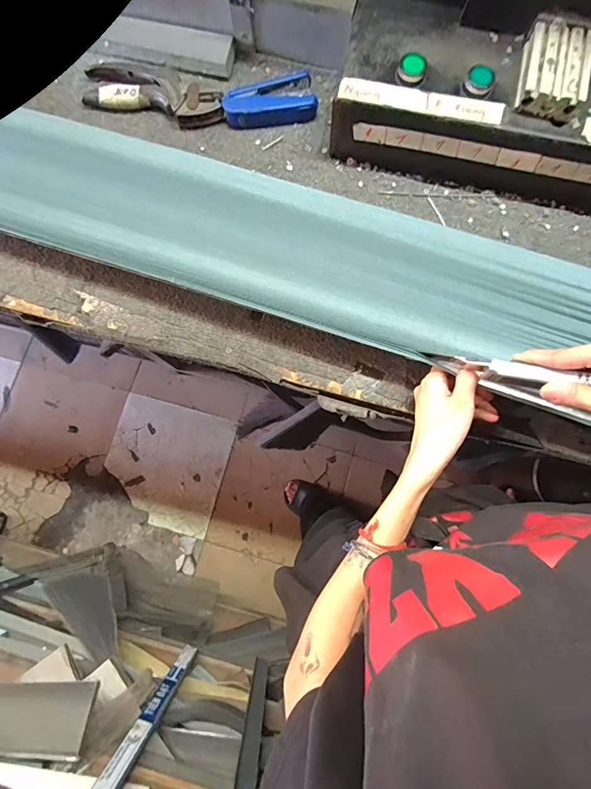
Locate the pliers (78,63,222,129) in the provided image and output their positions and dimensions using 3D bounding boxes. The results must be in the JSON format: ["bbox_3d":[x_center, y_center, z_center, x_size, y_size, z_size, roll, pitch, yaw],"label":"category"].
[{"bbox_3d":[-0.178,-0.368,0.493,0.182,0.022,0.059,19,81,4],"label":"pliers"}]

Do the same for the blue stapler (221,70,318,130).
[{"bbox_3d":[-0.032,-0.358,0.488,0.109,0.022,0.056,-14,80,-1],"label":"blue stapler"}]

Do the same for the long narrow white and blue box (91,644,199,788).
[{"bbox_3d":[-0.213,0.472,0.582,0.029,0.460,0.024,30,82,6],"label":"long narrow white and blue box"}]

